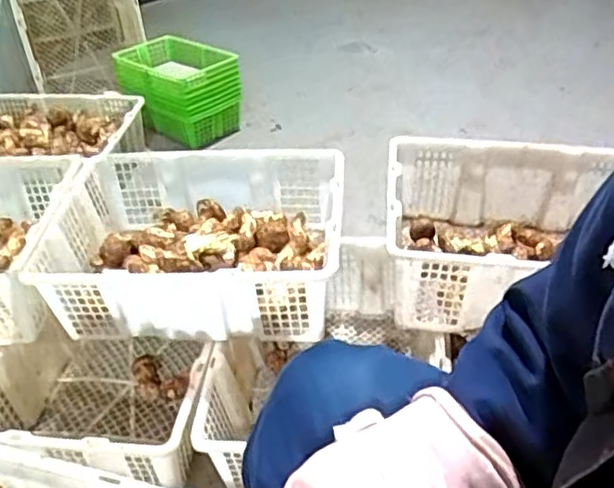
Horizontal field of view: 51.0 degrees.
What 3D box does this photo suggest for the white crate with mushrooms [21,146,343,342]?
[{"bbox_3d":[-0.182,-0.004,1.106,0.475,0.159,0.352,1,38,5],"label":"white crate with mushrooms"}]

